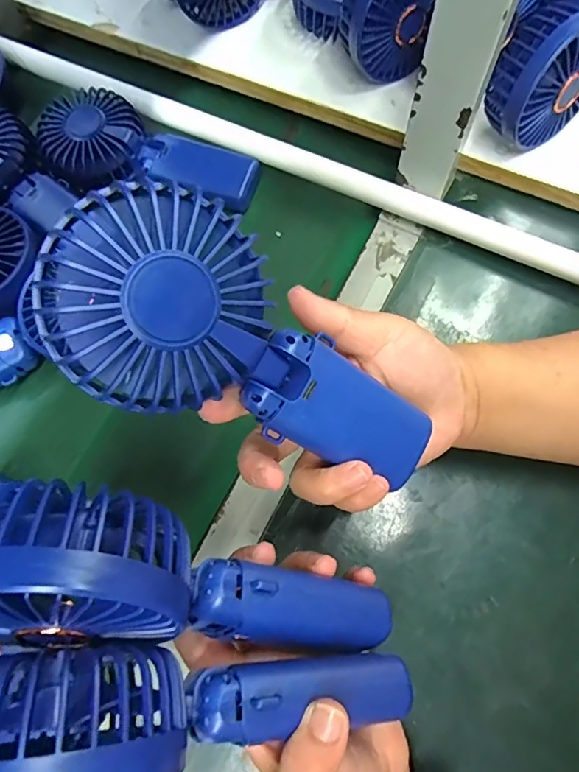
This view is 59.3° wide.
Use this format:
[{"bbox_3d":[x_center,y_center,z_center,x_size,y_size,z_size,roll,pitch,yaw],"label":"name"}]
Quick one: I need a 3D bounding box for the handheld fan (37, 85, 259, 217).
[{"bbox_3d":[-0.115,-0.199,0.422,0.177,0.032,0.081,12,72,3],"label":"handheld fan"}]

